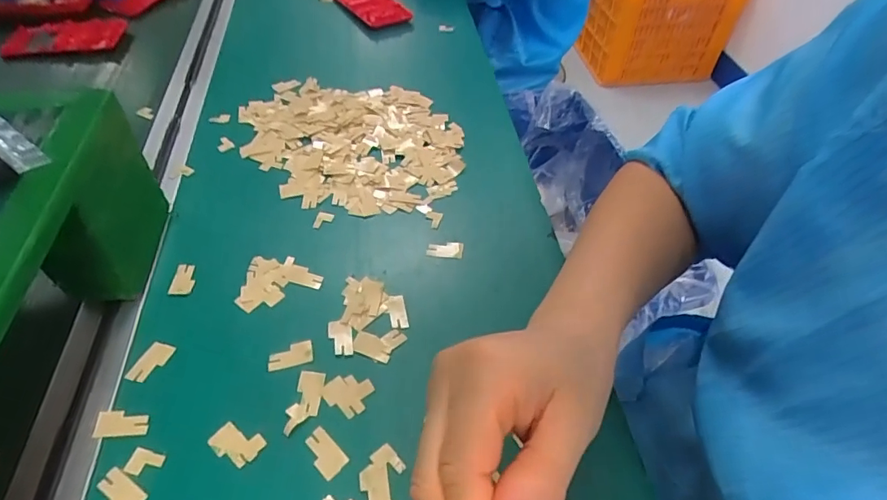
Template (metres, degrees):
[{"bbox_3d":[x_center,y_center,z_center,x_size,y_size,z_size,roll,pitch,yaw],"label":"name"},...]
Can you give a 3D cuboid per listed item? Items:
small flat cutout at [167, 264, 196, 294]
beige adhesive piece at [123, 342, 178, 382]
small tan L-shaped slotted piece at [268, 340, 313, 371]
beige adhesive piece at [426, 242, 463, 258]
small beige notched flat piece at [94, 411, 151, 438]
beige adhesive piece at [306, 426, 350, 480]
[{"bbox_3d":[-0.186,0.021,0.365,0.015,0.004,0.028,2,48,-1],"label":"small flat cutout"},{"bbox_3d":[-0.183,0.069,0.318,0.017,0.004,0.028,14,49,9],"label":"beige adhesive piece"},{"bbox_3d":[-0.099,0.067,0.327,0.028,0.004,0.016,-12,50,-13],"label":"small tan L-shaped slotted piece"},{"bbox_3d":[0.001,-0.001,0.392,0.028,0.004,0.015,3,48,-1],"label":"beige adhesive piece"},{"bbox_3d":[-0.184,0.098,0.292,0.027,0.004,0.015,-3,49,-6],"label":"small beige notched flat piece"},{"bbox_3d":[-0.067,0.114,0.288,0.028,0.004,0.016,38,57,26],"label":"beige adhesive piece"}]

